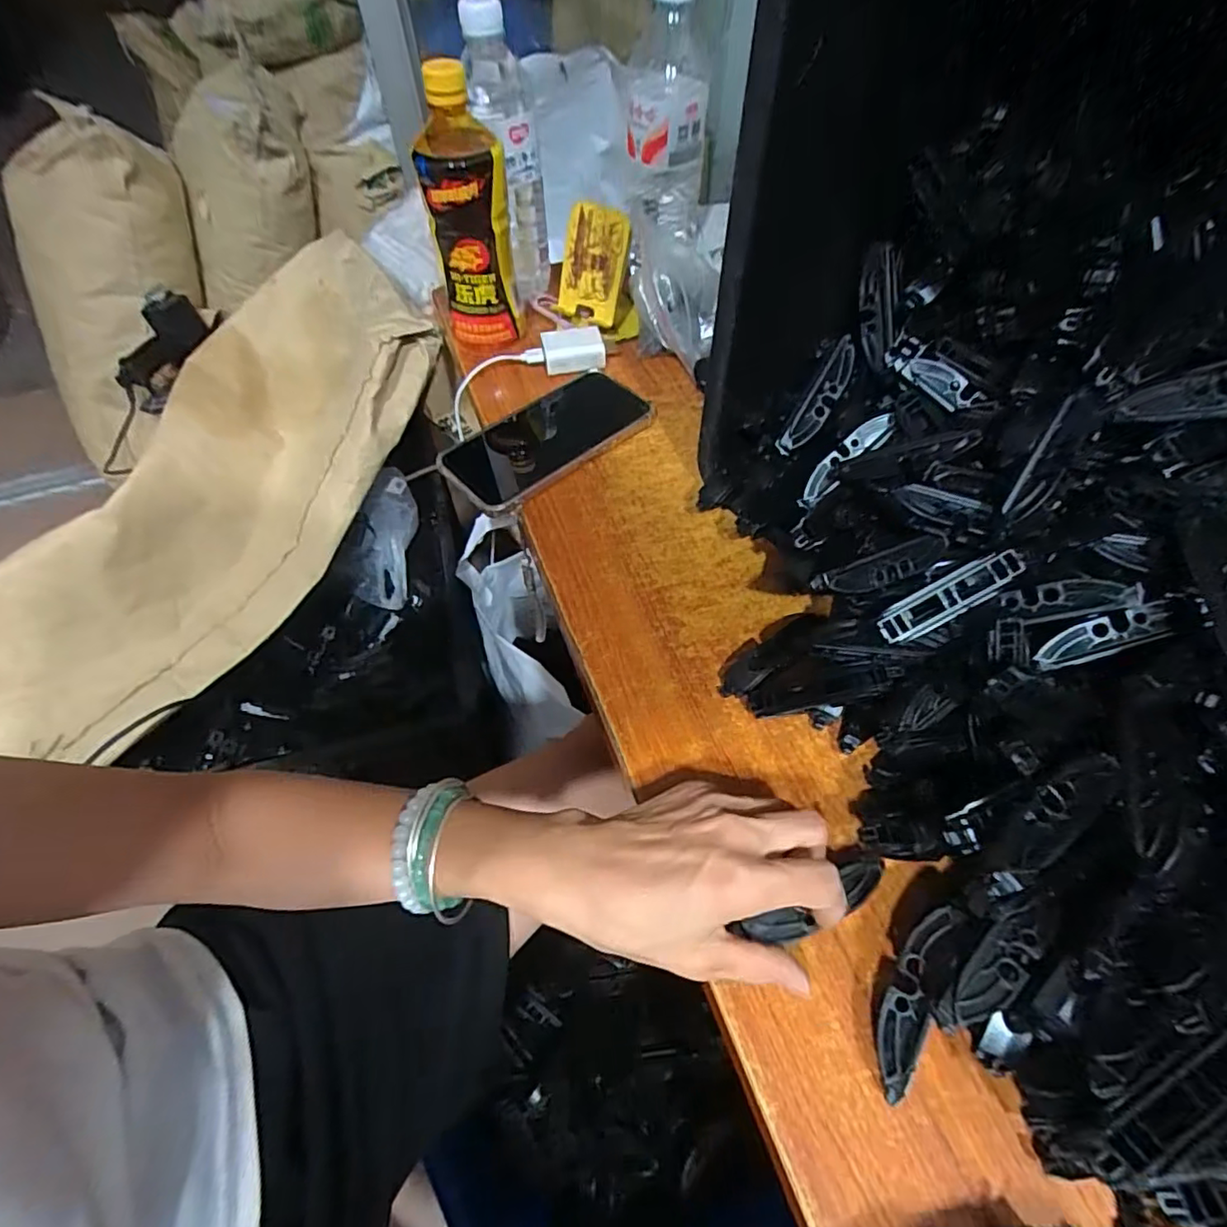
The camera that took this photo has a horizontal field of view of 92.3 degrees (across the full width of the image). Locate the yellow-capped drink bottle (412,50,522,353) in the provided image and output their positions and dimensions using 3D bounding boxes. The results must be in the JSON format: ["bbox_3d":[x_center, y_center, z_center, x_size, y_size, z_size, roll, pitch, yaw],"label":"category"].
[{"bbox_3d":[-0.116,-0.316,0.479,0.064,0.185,0.062,-10,56,-6],"label":"yellow-capped drink bottle"}]

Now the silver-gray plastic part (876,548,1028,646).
[{"bbox_3d":[0.171,-0.007,0.300,0.074,0.013,0.017,-32,57,8],"label":"silver-gray plastic part"}]

